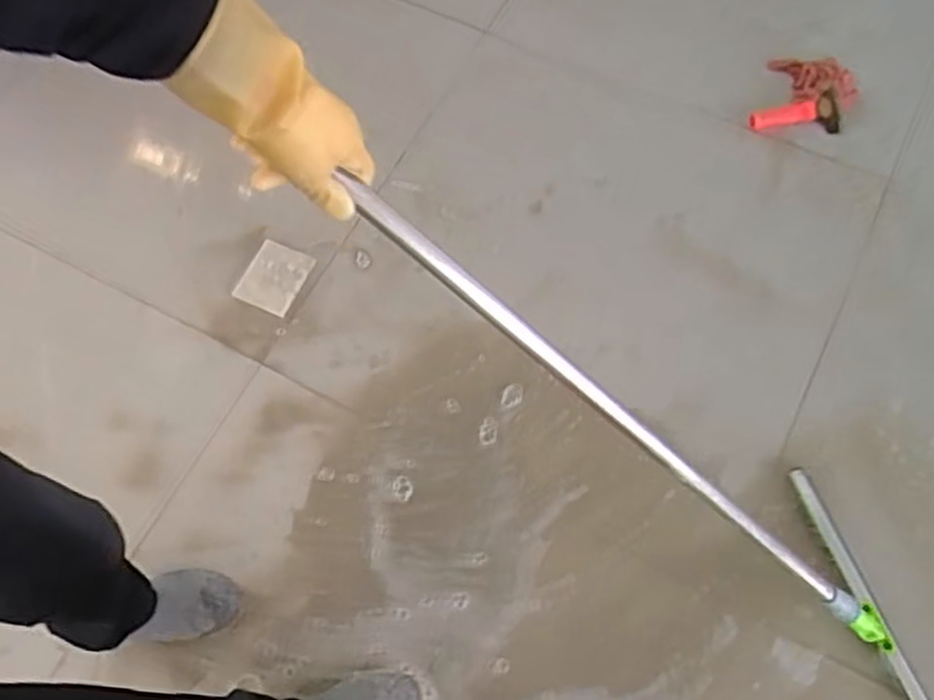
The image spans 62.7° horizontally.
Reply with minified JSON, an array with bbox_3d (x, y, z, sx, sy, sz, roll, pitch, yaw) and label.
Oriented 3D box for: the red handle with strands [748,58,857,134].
[{"bbox_3d":[0.661,-0.499,1.523,0.209,0.060,0.153,-2,67,2],"label":"red handle with strands"}]

